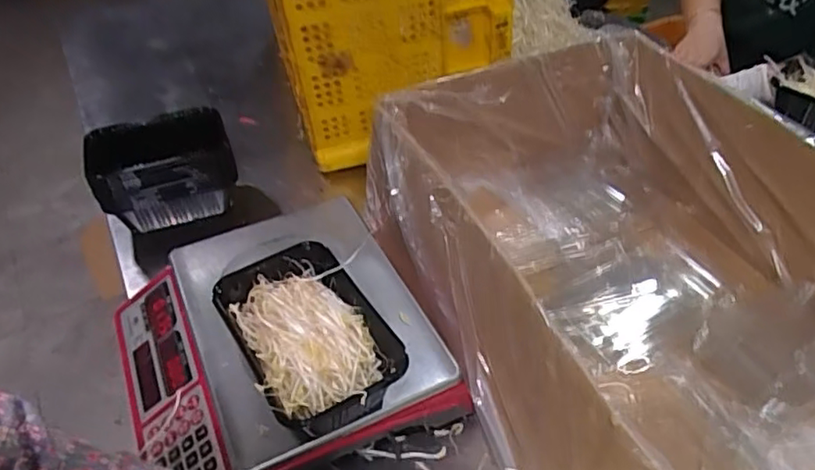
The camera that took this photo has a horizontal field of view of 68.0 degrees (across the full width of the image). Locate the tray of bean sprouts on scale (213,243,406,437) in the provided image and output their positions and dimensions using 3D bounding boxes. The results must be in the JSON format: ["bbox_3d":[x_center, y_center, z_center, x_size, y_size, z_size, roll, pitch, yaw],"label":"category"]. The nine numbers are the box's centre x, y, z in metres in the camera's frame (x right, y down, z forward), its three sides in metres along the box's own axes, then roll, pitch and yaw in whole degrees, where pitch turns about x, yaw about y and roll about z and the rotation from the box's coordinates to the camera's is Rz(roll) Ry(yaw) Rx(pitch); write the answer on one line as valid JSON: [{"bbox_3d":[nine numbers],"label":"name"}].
[{"bbox_3d":[-0.087,0.094,0.554,0.125,0.073,0.182,-27,50,-23],"label":"tray of bean sprouts on scale"}]

